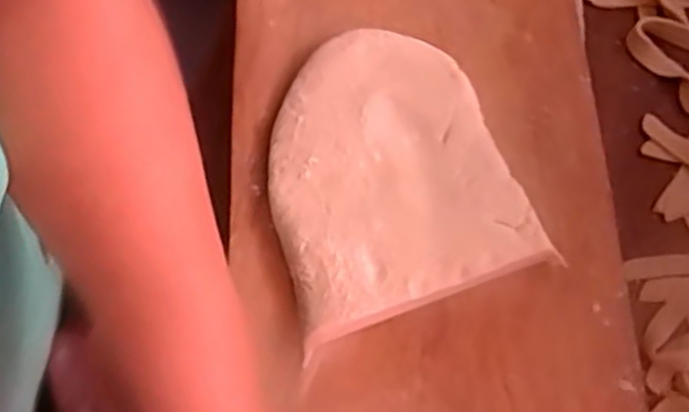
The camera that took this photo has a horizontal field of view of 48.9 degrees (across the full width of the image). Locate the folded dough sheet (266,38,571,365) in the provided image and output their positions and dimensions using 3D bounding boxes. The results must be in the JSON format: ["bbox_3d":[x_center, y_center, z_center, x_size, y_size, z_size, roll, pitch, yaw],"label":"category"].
[{"bbox_3d":[0.022,-0.023,0.455,0.144,0.022,0.170,-19,70,-10],"label":"folded dough sheet"}]

